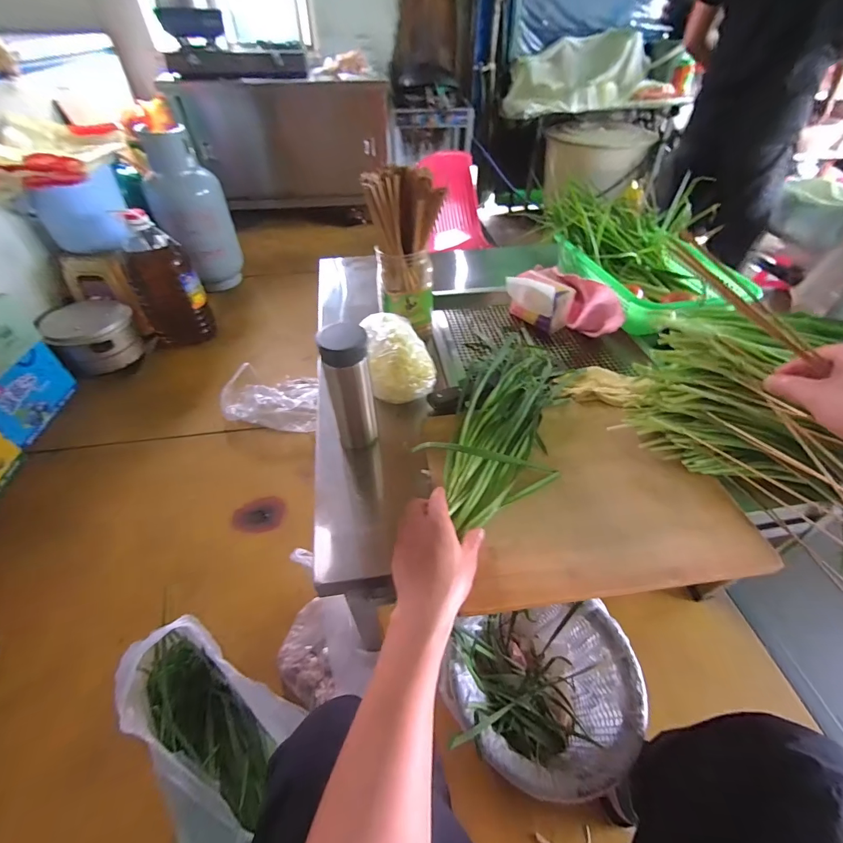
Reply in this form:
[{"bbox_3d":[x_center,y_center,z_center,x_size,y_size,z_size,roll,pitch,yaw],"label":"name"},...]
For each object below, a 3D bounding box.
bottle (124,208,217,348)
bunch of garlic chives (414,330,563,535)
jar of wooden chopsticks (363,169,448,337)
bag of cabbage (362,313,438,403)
[{"bbox_3d":[-1.050,-0.570,1.563,0.235,0.493,0.201,-32,55,-27],"label":"bottle"},{"bbox_3d":[0.136,-0.017,0.630,0.166,0.048,0.447,15,46,13],"label":"bunch of garlic chives"},{"bbox_3d":[-0.030,-0.296,0.695,0.114,0.266,0.090,-2,47,-2],"label":"jar of wooden chopsticks"},{"bbox_3d":[-0.041,-0.114,0.668,0.104,0.089,0.157,-11,48,-11],"label":"bag of cabbage"}]

